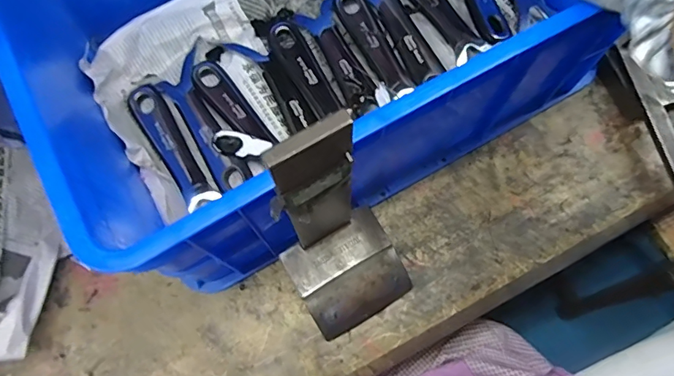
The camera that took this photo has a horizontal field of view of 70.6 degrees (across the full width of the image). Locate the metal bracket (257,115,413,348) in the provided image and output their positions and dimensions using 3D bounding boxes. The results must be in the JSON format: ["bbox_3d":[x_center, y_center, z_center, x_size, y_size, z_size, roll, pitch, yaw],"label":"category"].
[{"bbox_3d":[0.008,0.044,0.352,0.095,0.261,0.099,-34,75,-11],"label":"metal bracket"}]

